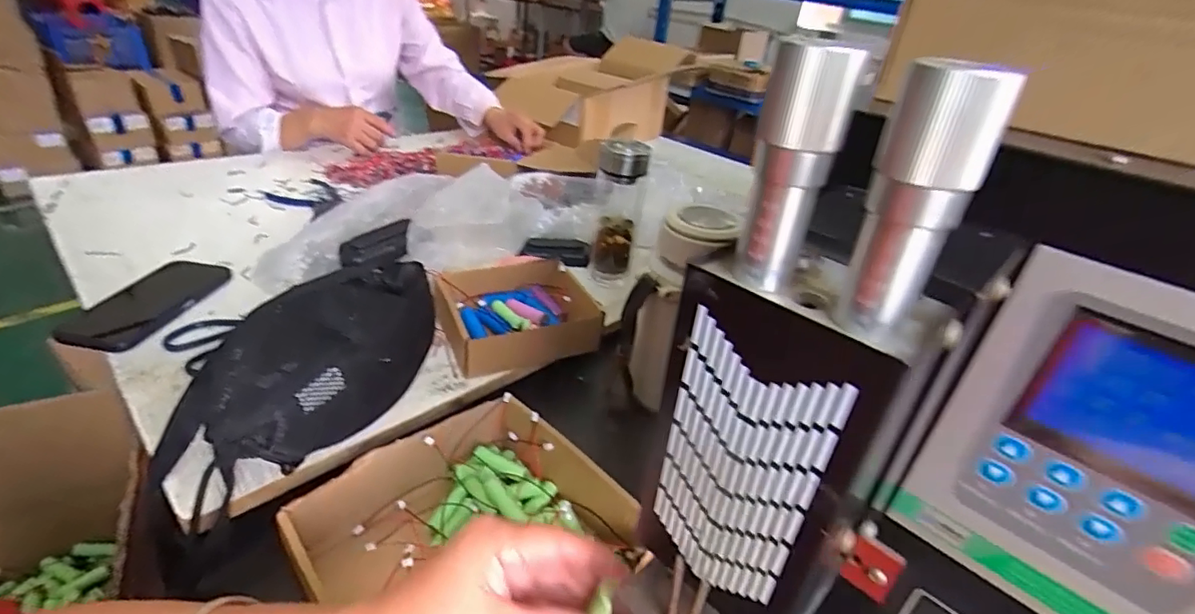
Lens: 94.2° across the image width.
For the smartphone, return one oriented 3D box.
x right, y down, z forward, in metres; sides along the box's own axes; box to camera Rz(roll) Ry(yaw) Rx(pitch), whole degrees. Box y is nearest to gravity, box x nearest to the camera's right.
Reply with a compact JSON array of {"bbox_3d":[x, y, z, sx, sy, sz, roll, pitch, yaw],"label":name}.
[{"bbox_3d":[-0.485,-0.007,0.606,0.084,0.015,0.168,14,30,-4],"label":"smartphone"}]

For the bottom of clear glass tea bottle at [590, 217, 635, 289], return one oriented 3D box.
[{"bbox_3d":[0.020,-0.080,0.772,0.052,0.087,0.056,6,32,-1],"label":"bottom of clear glass tea bottle"}]

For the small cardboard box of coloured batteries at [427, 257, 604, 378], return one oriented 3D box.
[{"bbox_3d":[-0.093,0.009,0.634,0.169,0.054,0.143,-8,35,-21],"label":"small cardboard box of coloured batteries"}]

